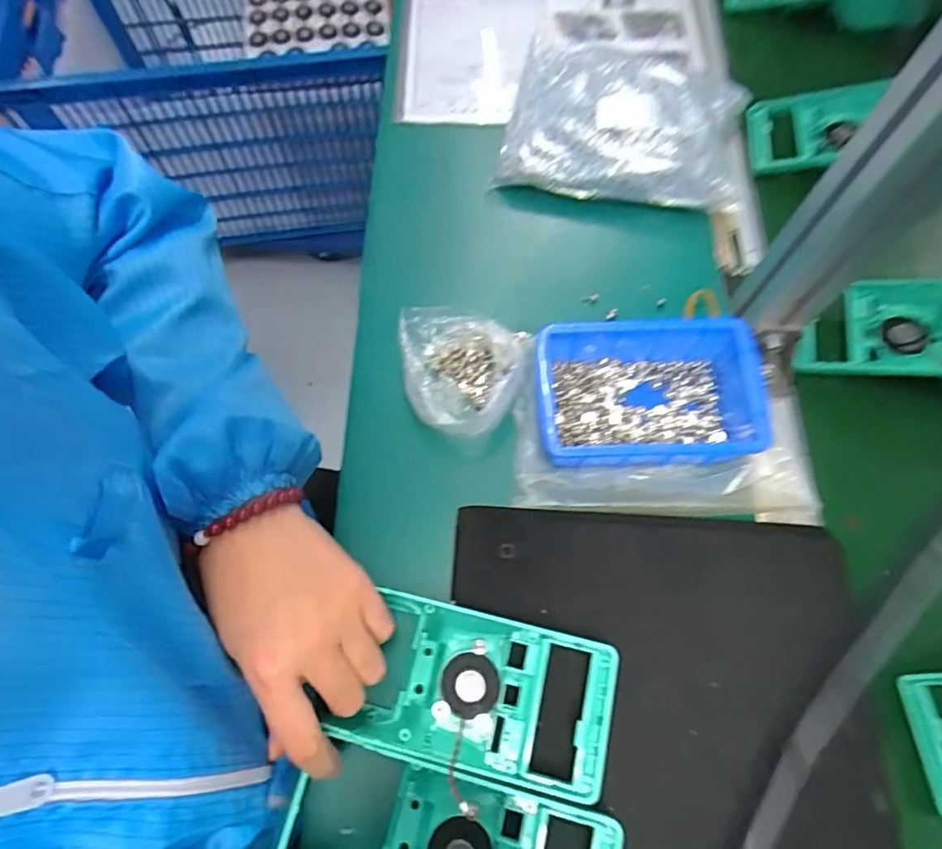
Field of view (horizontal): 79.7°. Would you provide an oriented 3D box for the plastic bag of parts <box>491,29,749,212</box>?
[{"bbox_3d":[0.143,-0.281,0.513,0.208,0.052,0.178,14,69,6],"label":"plastic bag of parts"}]

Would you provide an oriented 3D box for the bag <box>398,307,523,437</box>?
[{"bbox_3d":[-0.007,-0.038,0.422,0.088,0.045,0.103,-4,68,-1],"label":"bag"}]

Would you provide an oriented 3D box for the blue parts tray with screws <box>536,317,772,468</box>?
[{"bbox_3d":[0.129,-0.020,0.403,0.159,0.049,0.098,-2,68,0],"label":"blue parts tray with screws"}]

